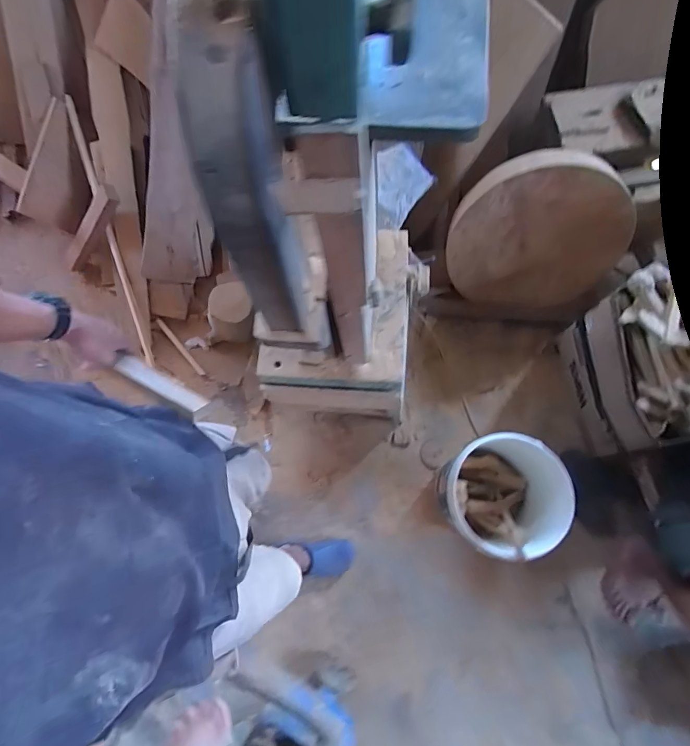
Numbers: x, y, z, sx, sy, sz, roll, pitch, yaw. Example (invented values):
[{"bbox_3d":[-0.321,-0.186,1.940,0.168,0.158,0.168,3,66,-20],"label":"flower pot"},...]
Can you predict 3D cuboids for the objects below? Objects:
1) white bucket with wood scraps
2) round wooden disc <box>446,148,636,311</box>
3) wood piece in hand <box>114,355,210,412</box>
[{"bbox_3d":[0.426,0.356,1.166,0.276,0.306,0.301,0,72,0],"label":"white bucket with wood scraps"},{"bbox_3d":[0.597,-0.418,1.279,0.494,0.496,0.091,11,54,19],"label":"round wooden disc"},{"bbox_3d":[-0.276,0.022,0.610,0.158,0.020,0.038,25,39,18],"label":"wood piece in hand"}]

